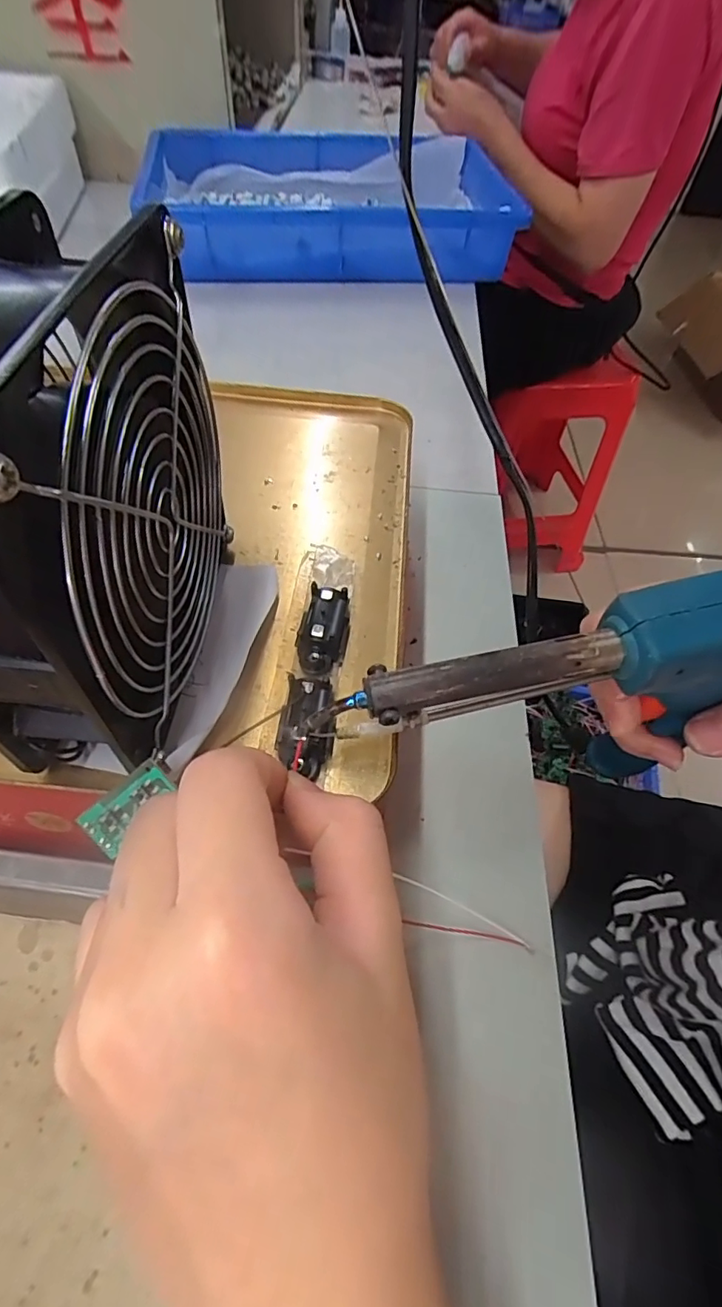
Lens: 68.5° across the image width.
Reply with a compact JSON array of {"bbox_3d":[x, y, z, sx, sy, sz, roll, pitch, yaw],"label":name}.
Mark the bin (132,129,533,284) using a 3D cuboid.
[{"bbox_3d":[-0.035,-0.475,0.561,0.361,0.058,0.245,-6,56,-9],"label":"bin"}]

